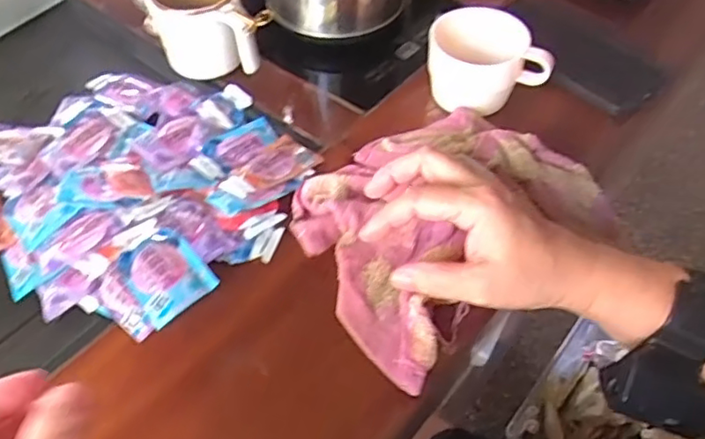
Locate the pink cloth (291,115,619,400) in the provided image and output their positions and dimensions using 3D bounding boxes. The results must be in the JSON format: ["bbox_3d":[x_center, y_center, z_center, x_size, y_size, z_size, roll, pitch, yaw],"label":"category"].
[{"bbox_3d":[0.060,-0.009,0.431,0.212,0.032,0.177,-33,59,-22],"label":"pink cloth"}]

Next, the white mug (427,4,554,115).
[{"bbox_3d":[0.115,-0.138,0.522,0.095,0.070,0.076,3,53,3],"label":"white mug"}]

